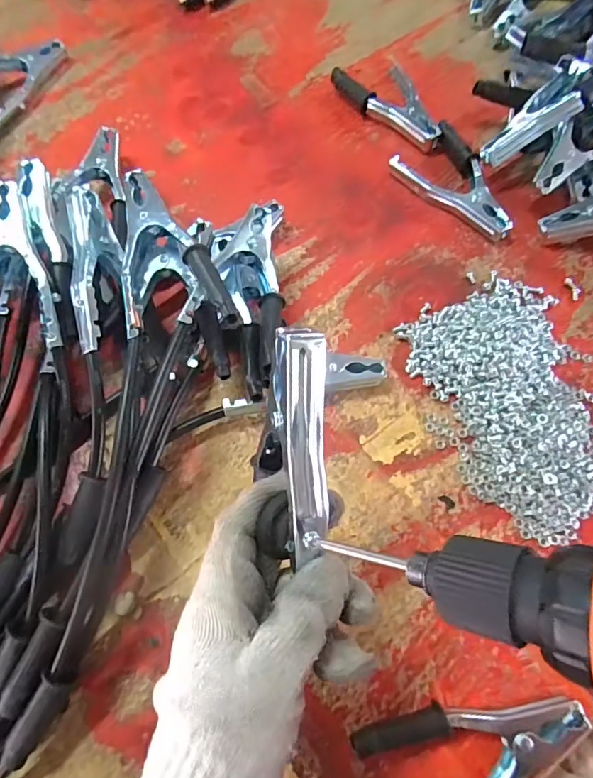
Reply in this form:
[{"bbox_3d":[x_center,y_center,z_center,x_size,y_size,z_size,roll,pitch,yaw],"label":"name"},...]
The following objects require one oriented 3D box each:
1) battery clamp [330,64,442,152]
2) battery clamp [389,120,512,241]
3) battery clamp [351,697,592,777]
[{"bbox_3d":[0.113,-0.319,0.527,0.072,0.024,0.141,-37,71,-12],"label":"battery clamp"},{"bbox_3d":[0.166,-0.204,0.476,0.071,0.026,0.135,-36,70,-12],"label":"battery clamp"},{"bbox_3d":[0.113,0.227,0.302,0.132,0.031,0.074,-24,68,-7],"label":"battery clamp"}]

